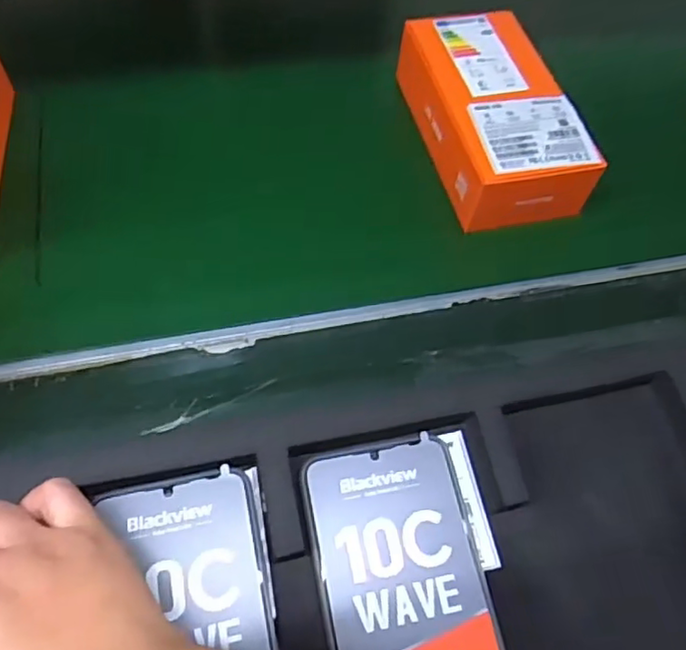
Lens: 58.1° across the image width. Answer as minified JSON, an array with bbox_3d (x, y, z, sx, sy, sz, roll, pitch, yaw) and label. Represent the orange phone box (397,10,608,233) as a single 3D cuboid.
[{"bbox_3d":[0.121,-0.179,0.516,0.110,0.053,0.211,-11,60,-11],"label":"orange phone box"}]

